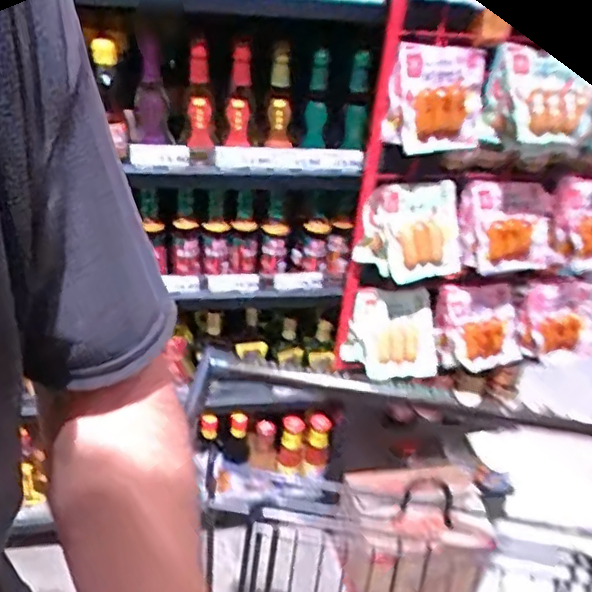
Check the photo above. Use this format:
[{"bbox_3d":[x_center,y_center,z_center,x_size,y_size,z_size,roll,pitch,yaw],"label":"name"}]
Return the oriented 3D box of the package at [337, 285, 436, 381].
[{"bbox_3d":[0.165,0.065,1.069,0.151,0.162,0.072,7,34,1],"label":"package"}]

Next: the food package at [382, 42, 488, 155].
[{"bbox_3d":[0.186,-0.261,0.827,0.099,0.130,0.079,-12,38,-25],"label":"food package"}]

